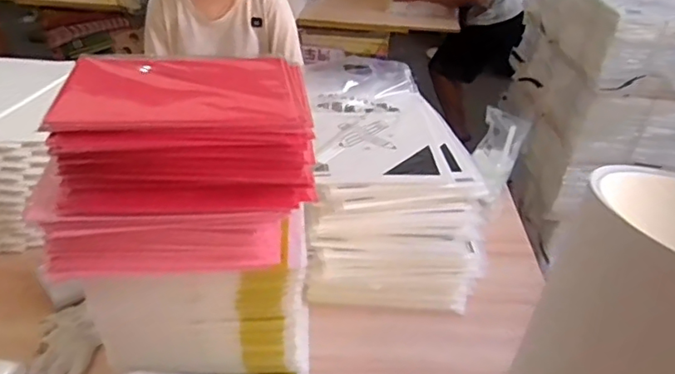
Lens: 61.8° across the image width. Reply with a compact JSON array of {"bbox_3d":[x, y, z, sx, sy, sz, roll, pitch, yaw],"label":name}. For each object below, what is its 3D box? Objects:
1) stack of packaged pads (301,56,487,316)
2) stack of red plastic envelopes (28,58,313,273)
[{"bbox_3d":[0.097,-0.032,1.229,0.319,0.230,0.574,-1,33,-5],"label":"stack of packaged pads"},{"bbox_3d":[-0.215,-0.031,0.785,0.335,0.224,0.201,-3,34,-9],"label":"stack of red plastic envelopes"}]

